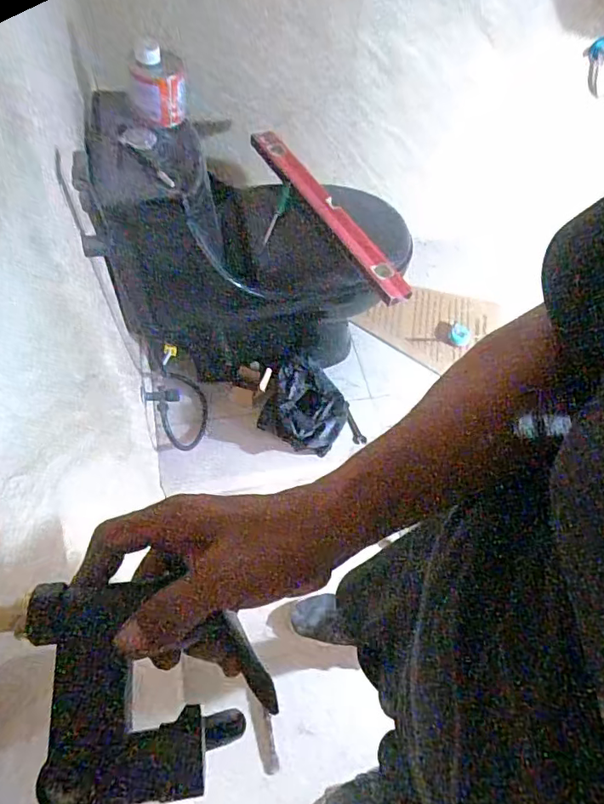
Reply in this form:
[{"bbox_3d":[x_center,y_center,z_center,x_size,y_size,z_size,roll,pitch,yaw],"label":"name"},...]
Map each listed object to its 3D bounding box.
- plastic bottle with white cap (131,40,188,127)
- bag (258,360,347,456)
[{"bbox_3d":[-0.259,-0.574,0.932,0.100,0.128,0.094,-10,61,-10],"label":"plastic bottle with white cap"},{"bbox_3d":[0.015,-0.002,1.362,0.206,0.103,0.256,19,61,7],"label":"bag"}]

